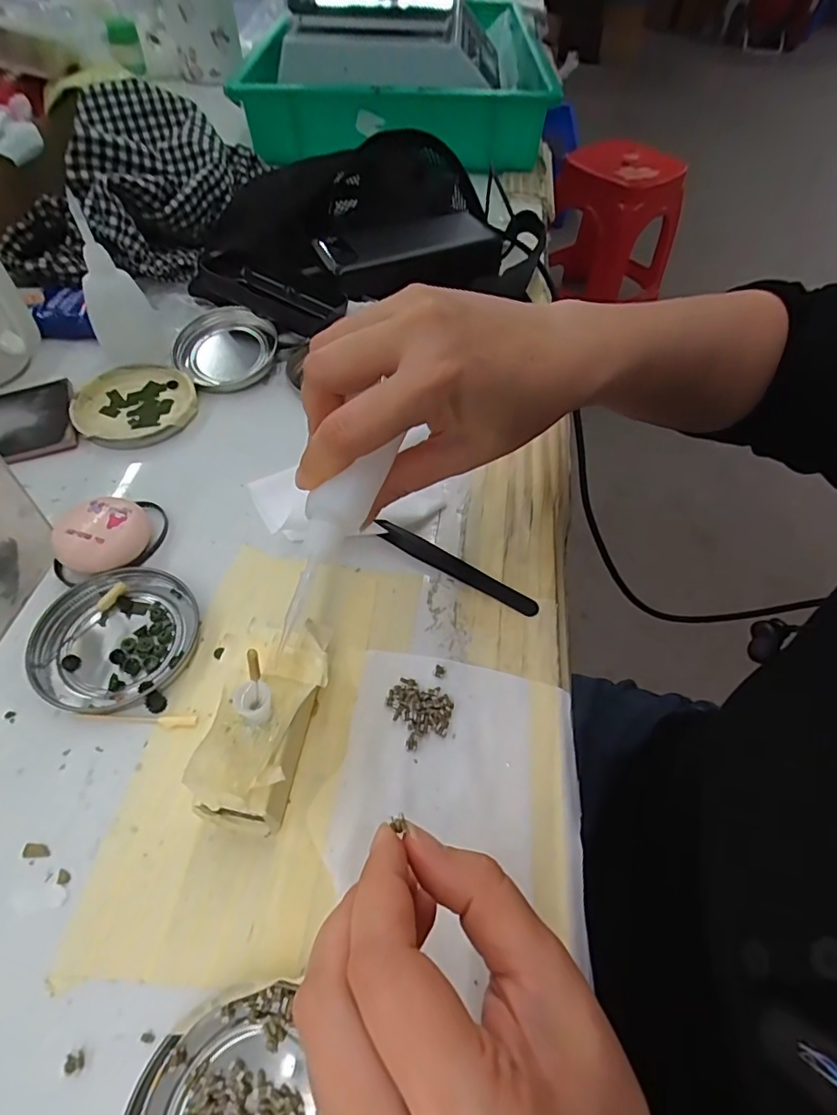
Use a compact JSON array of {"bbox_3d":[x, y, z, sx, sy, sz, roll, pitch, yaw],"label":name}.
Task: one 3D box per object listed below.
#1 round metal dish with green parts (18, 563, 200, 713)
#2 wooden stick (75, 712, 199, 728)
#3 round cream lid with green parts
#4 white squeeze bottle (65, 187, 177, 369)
[{"bbox_3d":[-0.156,0.041,0.276,0.079,0.008,0.075,2,55,-2],"label":"round metal dish with green parts"},{"bbox_3d":[-0.134,0.076,0.253,0.056,0.004,0.005,3,55,-1],"label":"wooden stick"},{"bbox_3d":[-0.198,-0.107,0.375,0.079,0.010,0.079,2,55,-2],"label":"round cream lid with green parts"},{"bbox_3d":[-0.212,-0.188,0.375,0.044,0.102,0.037,-6,56,-7],"label":"white squeeze bottle"}]

